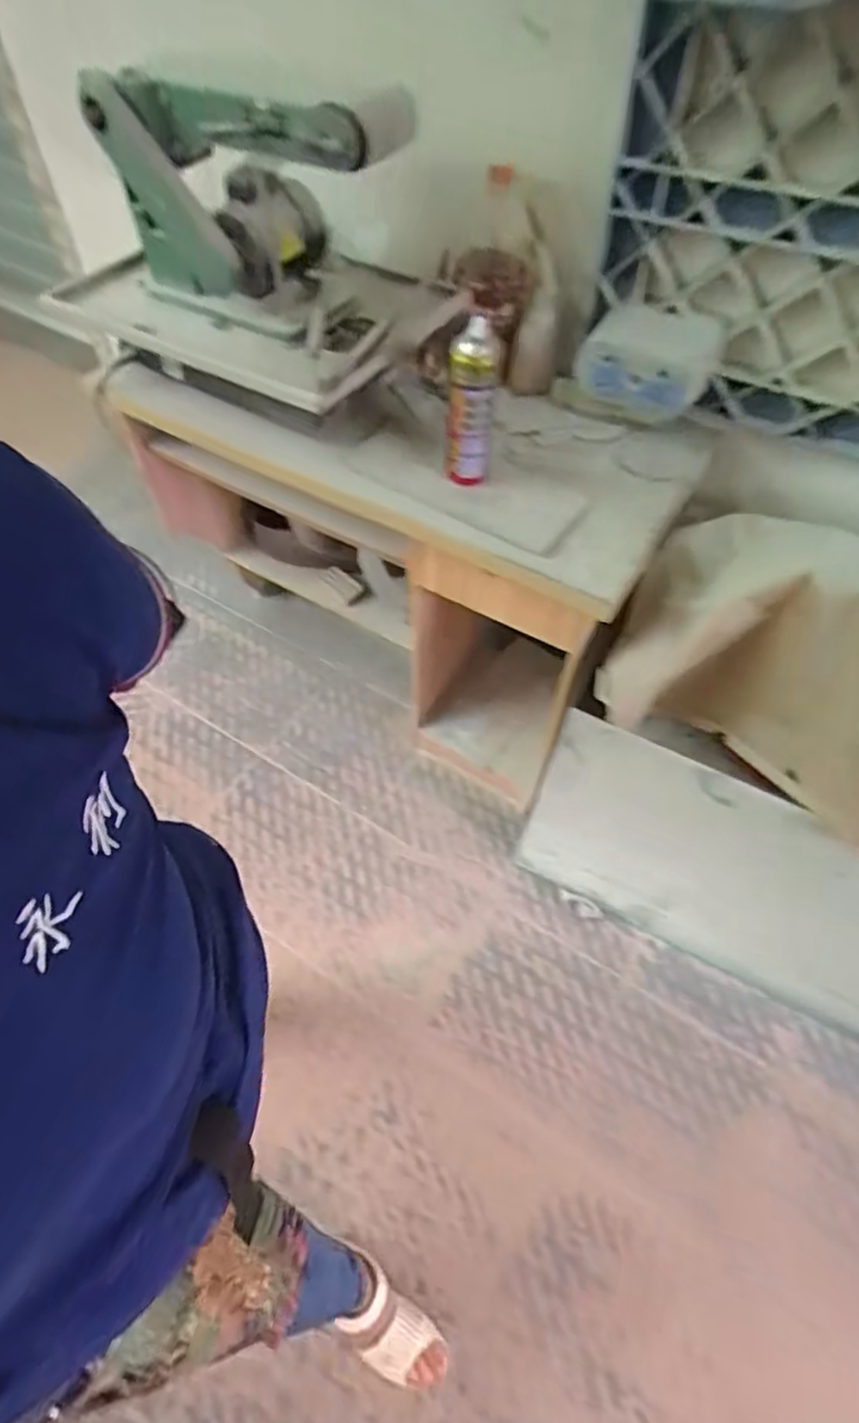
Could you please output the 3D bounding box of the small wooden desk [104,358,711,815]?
[{"bbox_3d":[-0.097,-0.299,1.377,1.001,0.728,0.493,31,59,17],"label":"small wooden desk"}]

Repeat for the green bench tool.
[{"bbox_3d":[-0.232,-0.708,0.942,0.411,0.265,0.192,24,54,17],"label":"green bench tool"}]

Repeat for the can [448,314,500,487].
[{"bbox_3d":[0.053,-0.411,0.914,0.068,0.219,0.052,7,55,3],"label":"can"}]

